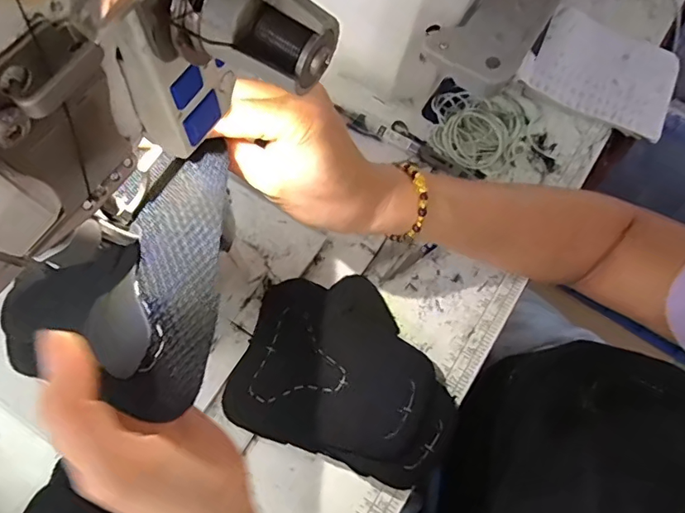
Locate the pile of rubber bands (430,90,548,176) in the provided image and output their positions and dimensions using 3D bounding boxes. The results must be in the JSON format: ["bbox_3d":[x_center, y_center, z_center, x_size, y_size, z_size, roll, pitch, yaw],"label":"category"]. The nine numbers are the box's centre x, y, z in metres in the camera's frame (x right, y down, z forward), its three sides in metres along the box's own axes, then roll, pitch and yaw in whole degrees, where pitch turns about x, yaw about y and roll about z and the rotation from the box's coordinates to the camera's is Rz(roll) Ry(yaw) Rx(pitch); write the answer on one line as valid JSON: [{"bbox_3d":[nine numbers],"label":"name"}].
[{"bbox_3d":[0.129,-0.116,0.463,0.087,0.016,0.081,-1,71,-1],"label":"pile of rubber bands"}]

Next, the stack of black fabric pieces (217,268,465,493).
[{"bbox_3d":[0.008,0.083,0.377,0.155,0.024,0.128,21,72,6],"label":"stack of black fabric pieces"}]

